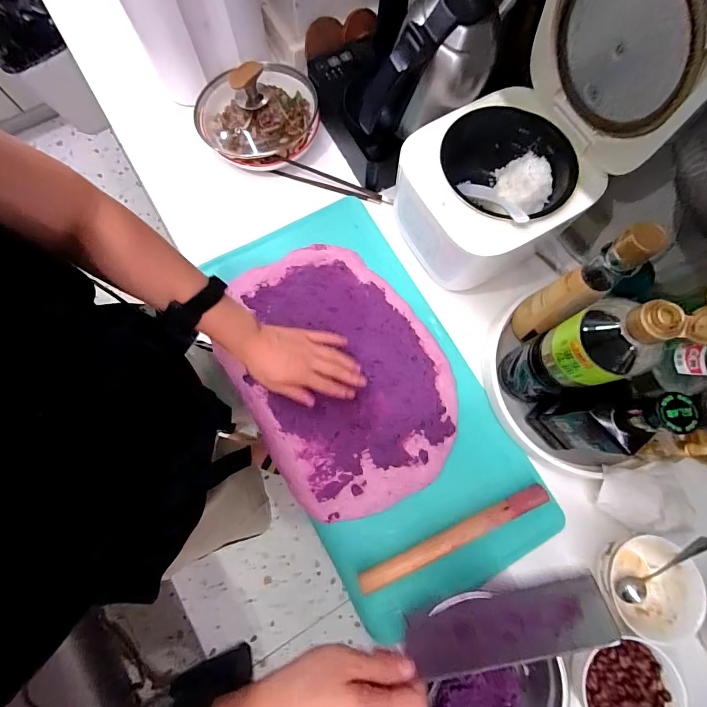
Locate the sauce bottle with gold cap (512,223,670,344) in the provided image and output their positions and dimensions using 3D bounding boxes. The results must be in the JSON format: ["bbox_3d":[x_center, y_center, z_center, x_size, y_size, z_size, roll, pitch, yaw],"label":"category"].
[{"bbox_3d":[0.261,-0.073,0.448,0.047,0.236,0.052,-33,79,-9],"label":"sauce bottle with gold cap"}]

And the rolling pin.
[{"bbox_3d":[0.138,0.249,0.493,0.281,0.025,0.027,-24,78,-7],"label":"rolling pin"}]

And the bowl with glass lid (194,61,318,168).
[{"bbox_3d":[-0.161,-0.411,0.602,0.205,0.097,0.201,-17,77,-5],"label":"bowl with glass lid"}]

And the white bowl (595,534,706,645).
[{"bbox_3d":[0.371,0.298,0.470,0.114,0.051,0.120,0,76,-1],"label":"white bowl"}]

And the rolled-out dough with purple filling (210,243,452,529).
[{"bbox_3d":[-0.022,0.024,0.550,0.291,0.013,0.399,-32,79,-8],"label":"rolled-out dough with purple filling"}]

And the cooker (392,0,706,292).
[{"bbox_3d":[0.193,-0.260,0.436,0.230,0.356,0.212,-29,78,-8],"label":"cooker"}]

